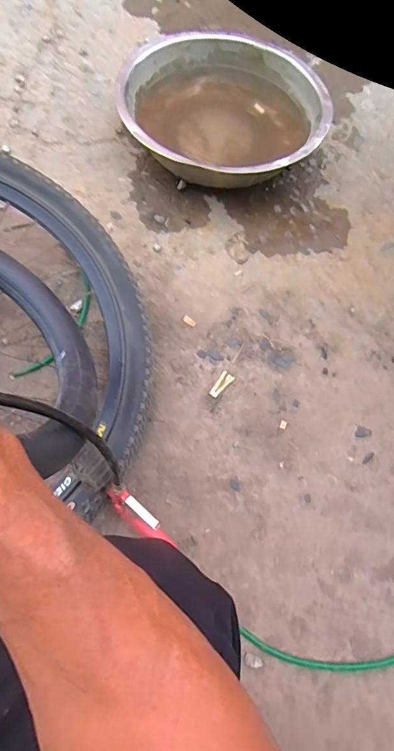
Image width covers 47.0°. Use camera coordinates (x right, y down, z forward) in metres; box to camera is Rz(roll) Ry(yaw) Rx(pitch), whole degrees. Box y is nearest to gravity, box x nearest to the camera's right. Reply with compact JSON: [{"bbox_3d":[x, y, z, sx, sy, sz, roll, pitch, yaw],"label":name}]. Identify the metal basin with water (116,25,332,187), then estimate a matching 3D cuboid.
[{"bbox_3d":[0.050,-0.475,0.835,0.352,0.105,0.331,1,65,-1],"label":"metal basin with water"}]

